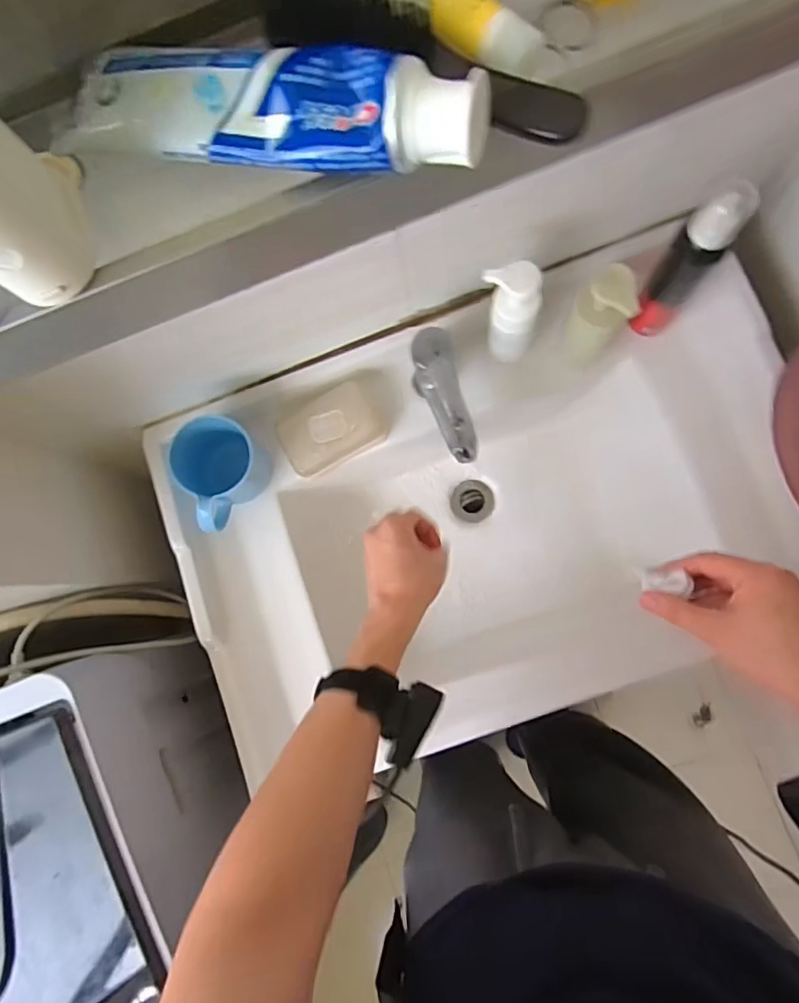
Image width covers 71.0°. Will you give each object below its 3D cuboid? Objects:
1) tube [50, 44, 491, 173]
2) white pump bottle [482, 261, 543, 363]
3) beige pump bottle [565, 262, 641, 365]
[{"bbox_3d":[-0.059,-0.164,0.229,0.191,0.031,0.048,12,85,7],"label":"tube"},{"bbox_3d":[0.114,-0.191,0.587,0.057,0.140,0.046,7,84,7],"label":"white pump bottle"},{"bbox_3d":[0.203,-0.184,0.574,0.053,0.140,0.046,22,86,8],"label":"beige pump bottle"}]

